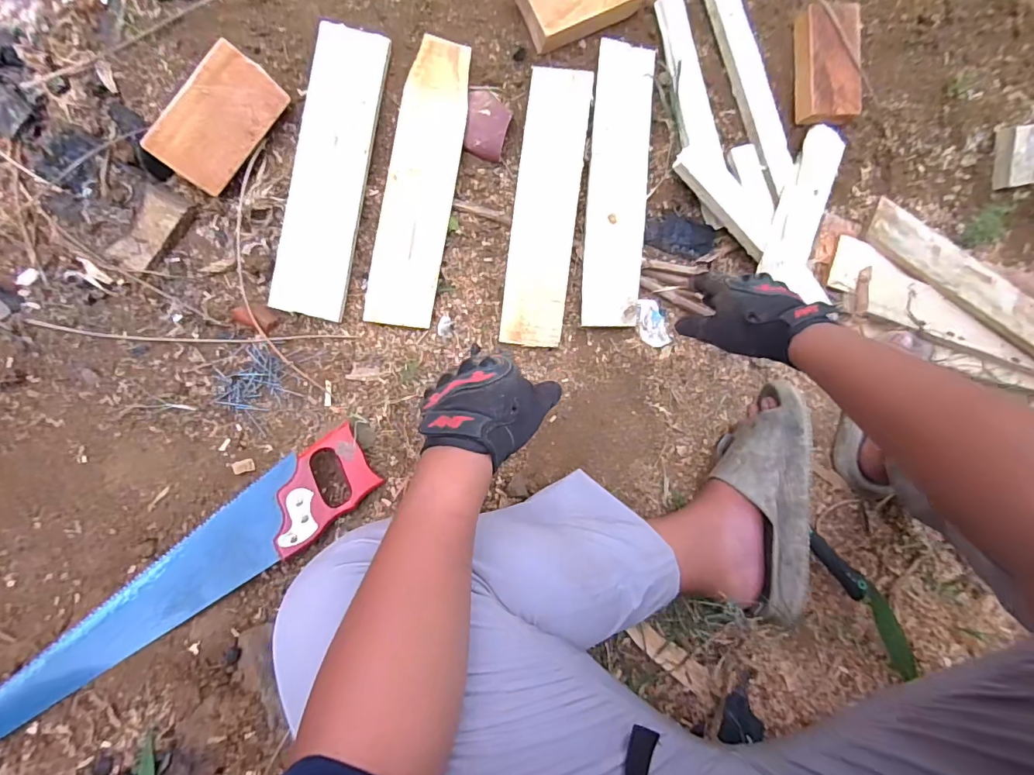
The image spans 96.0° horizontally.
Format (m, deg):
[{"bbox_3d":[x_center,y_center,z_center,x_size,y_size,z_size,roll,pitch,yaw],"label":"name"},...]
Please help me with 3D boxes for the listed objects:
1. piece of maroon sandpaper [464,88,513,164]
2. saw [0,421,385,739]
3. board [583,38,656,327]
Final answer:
[{"bbox_3d":[-0.041,-0.373,0.659,0.060,0.014,0.094,5,84,-3],"label":"piece of maroon sandpaper"},{"bbox_3d":[-0.336,0.196,0.483,0.414,0.018,0.086,-38,88,-25],"label":"saw"},{"bbox_3d":[0.147,-0.292,0.683,0.089,0.009,0.397,2,92,-1],"label":"board"}]

